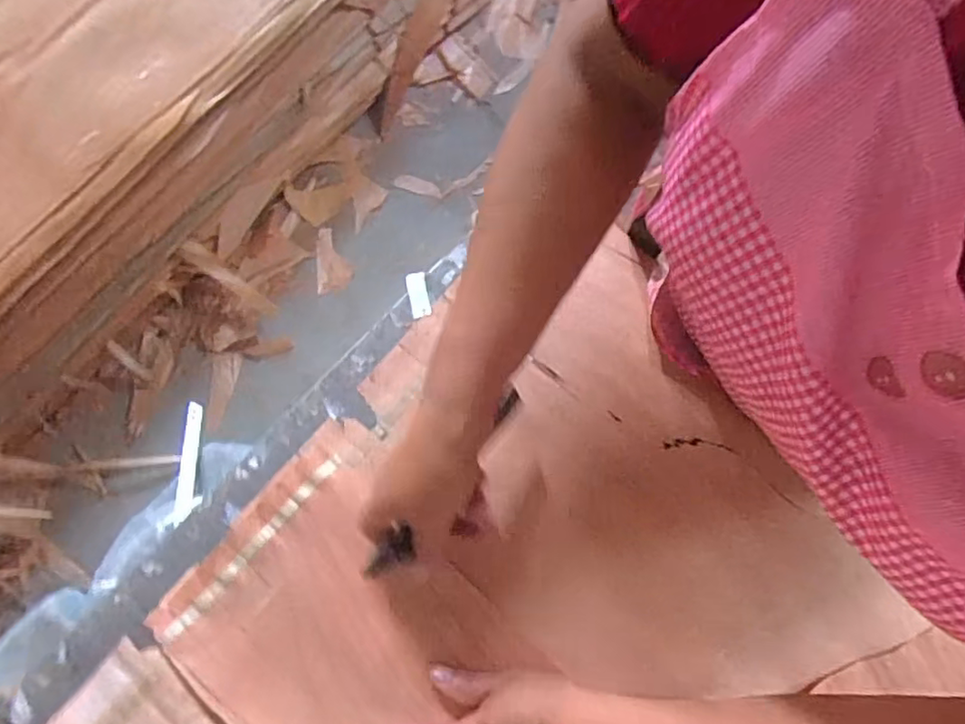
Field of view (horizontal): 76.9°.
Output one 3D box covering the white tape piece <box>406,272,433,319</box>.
[{"bbox_3d":[-0.049,-0.053,0.468,0.016,0.004,0.041,-13,62,4],"label":"white tape piece"}]

